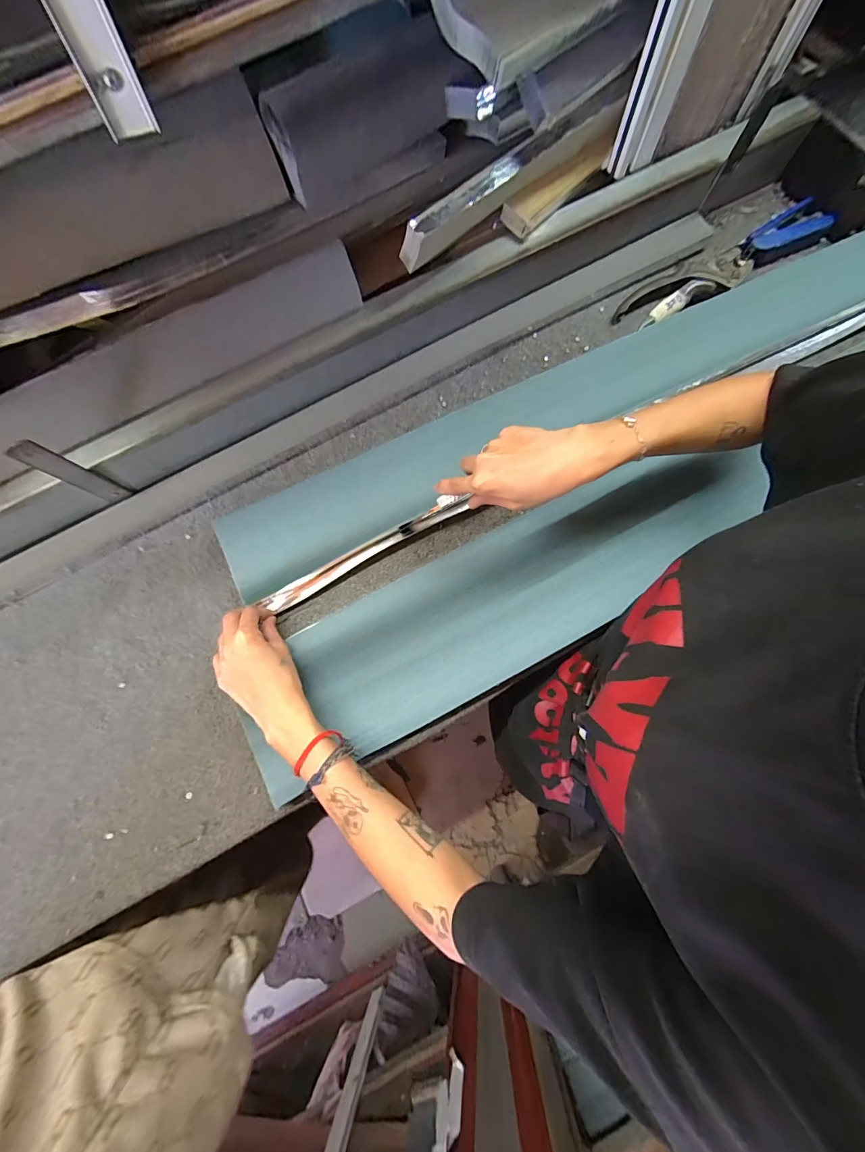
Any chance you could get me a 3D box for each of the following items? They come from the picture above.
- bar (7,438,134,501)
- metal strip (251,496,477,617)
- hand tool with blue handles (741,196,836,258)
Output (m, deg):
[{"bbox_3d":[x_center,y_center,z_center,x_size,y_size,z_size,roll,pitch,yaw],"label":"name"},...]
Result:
[{"bbox_3d":[-0.359,-0.102,0.422,0.024,0.119,0.009,-38,80,-4],"label":"bar"},{"bbox_3d":[-0.076,-0.027,0.472,0.251,0.014,0.021,-29,78,1],"label":"metal strip"},{"bbox_3d":[0.439,-0.432,0.530,0.123,0.024,0.046,-30,78,-5],"label":"hand tool with blue handles"}]

